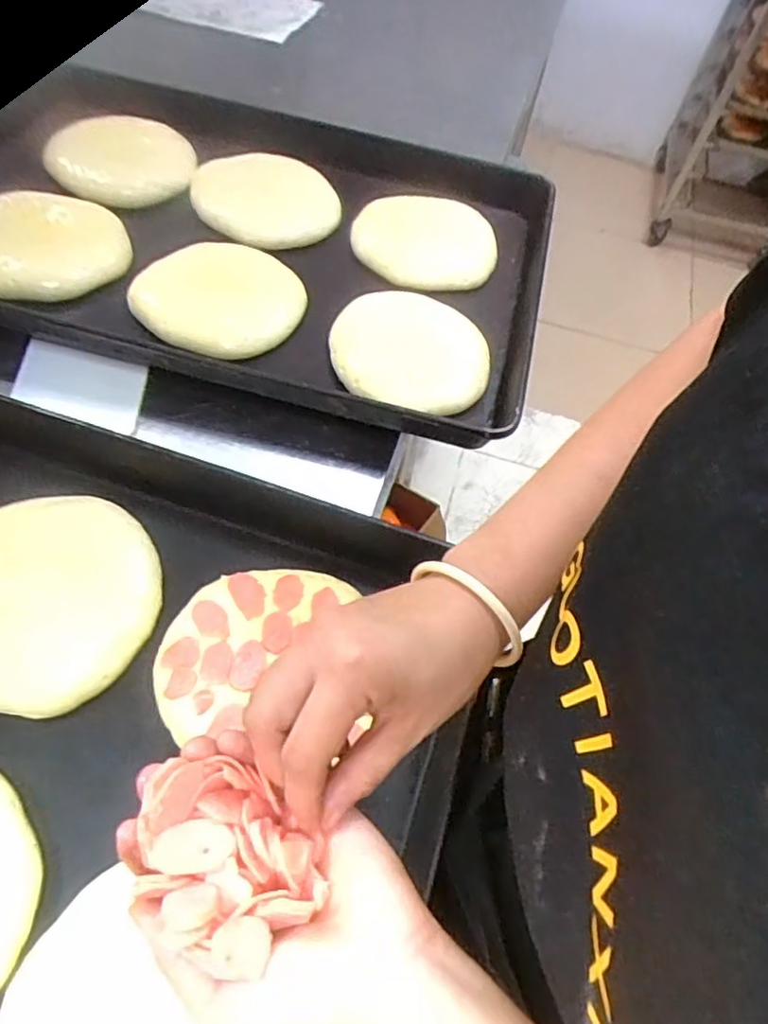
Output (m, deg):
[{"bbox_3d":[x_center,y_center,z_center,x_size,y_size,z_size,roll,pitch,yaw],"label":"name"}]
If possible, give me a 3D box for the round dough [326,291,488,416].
[{"bbox_3d":[0.023,-0.148,0.564,0.134,0.020,0.133,3,57,-5],"label":"round dough"}]

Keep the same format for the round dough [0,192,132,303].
[{"bbox_3d":[-0.308,-0.240,0.565,0.142,0.028,0.129,-23,61,-19],"label":"round dough"}]

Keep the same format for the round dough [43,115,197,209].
[{"bbox_3d":[-0.268,-0.358,0.642,0.127,0.029,0.115,17,57,7],"label":"round dough"}]

